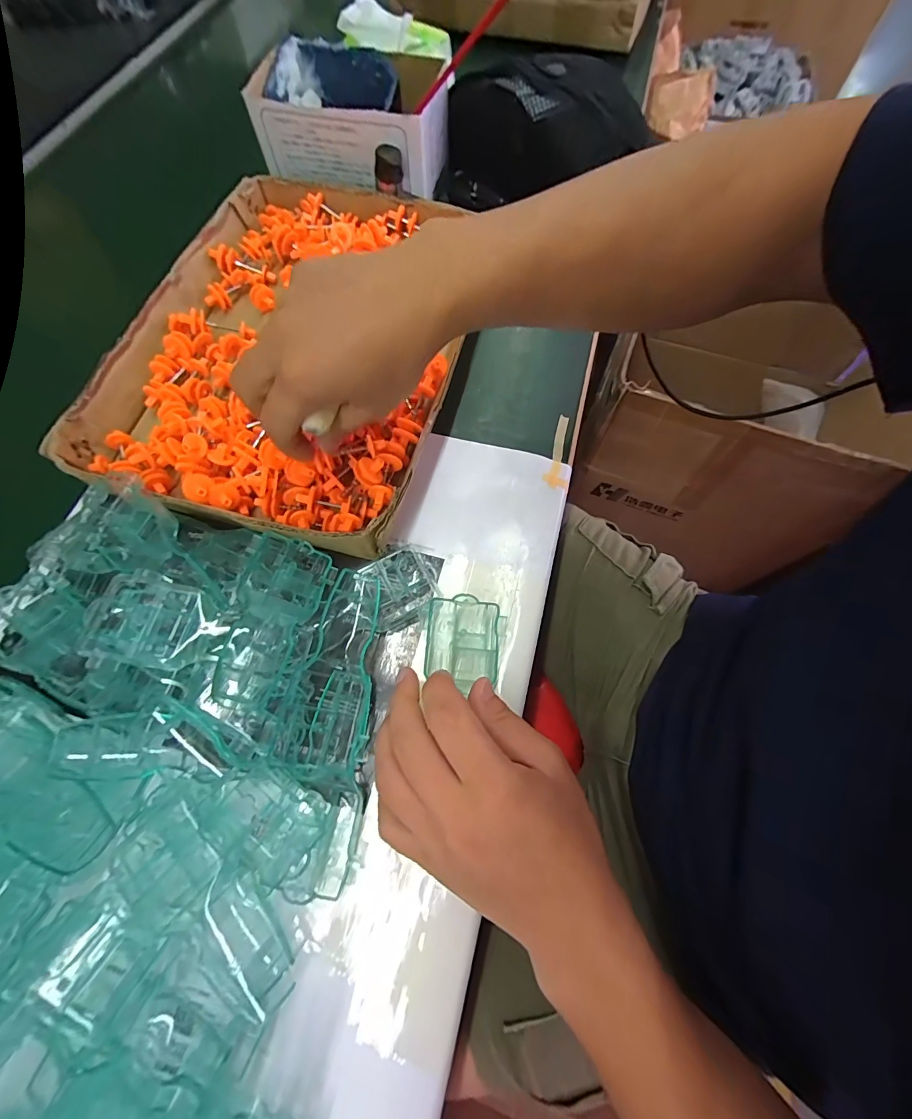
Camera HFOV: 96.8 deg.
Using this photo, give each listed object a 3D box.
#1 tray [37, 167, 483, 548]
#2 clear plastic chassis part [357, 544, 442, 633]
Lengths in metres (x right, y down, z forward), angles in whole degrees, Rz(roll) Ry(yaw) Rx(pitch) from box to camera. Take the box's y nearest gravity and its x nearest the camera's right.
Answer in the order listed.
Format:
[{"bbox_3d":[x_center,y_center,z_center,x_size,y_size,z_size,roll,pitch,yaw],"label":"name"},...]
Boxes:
[{"bbox_3d":[-0.140,-0.202,0.366,0.287,0.047,0.373,13,70,8],"label":"tray"},{"bbox_3d":[-0.043,0.021,0.299,0.056,0.010,0.052,-30,83,-23],"label":"clear plastic chassis part"}]

